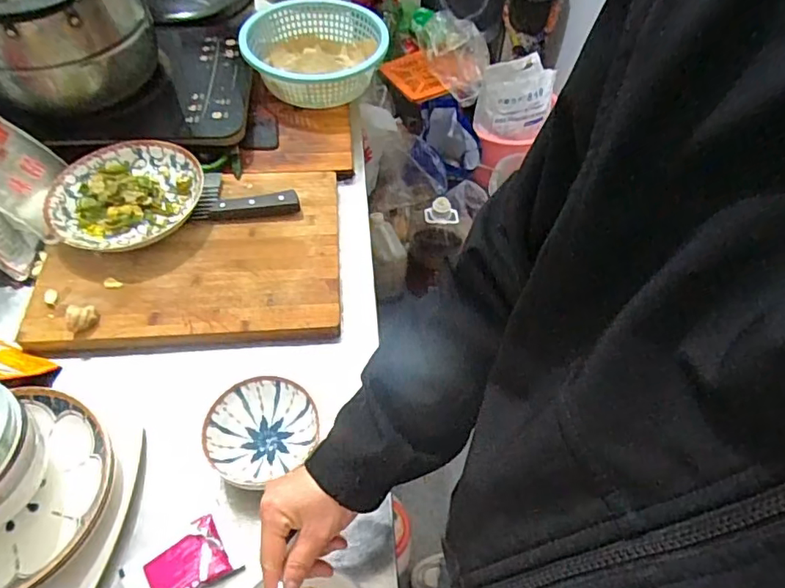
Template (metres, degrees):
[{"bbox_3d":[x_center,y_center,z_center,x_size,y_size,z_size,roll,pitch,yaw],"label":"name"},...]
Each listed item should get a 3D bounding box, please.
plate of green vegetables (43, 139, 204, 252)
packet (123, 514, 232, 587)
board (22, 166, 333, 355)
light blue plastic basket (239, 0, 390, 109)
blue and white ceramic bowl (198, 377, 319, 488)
[{"bbox_3d":[-0.355,-0.132,0.742,0.192,0.048,0.166,-26,58,-19],"label":"plate of green vegetables"},{"bbox_3d":[-0.198,0.251,0.505,0.087,0.025,0.061,-31,60,-22],"label":"packet"},{"bbox_3d":[-0.256,-0.056,0.725,0.367,0.035,0.278,-3,54,-4],"label":"board"},{"bbox_3d":[-0.128,-0.398,0.933,0.234,0.092,0.243,-14,55,-12],"label":"light blue plastic basket"},{"bbox_3d":[-0.135,0.140,0.563,0.109,0.039,0.100,1,53,-1],"label":"blue and white ceramic bowl"}]

